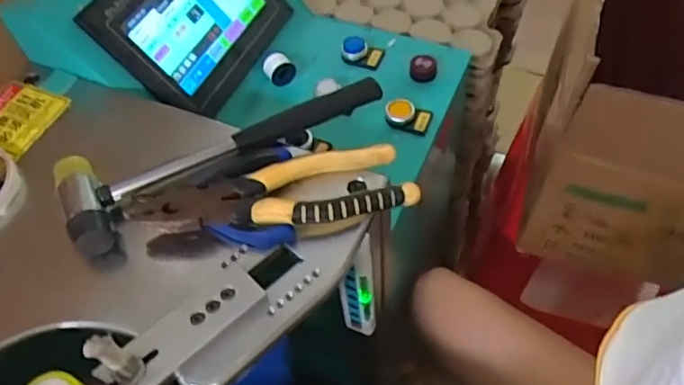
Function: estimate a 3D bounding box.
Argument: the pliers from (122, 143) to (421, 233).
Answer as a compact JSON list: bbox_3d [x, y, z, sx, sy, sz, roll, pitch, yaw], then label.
[{"bbox_3d":[-0.051,0.000,0.422,0.202,0.023,0.054,-11,55,-3],"label":"pliers"}]

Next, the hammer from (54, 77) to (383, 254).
[{"bbox_3d":[-0.099,-0.034,0.453,0.231,0.047,0.075,-29,58,-15],"label":"hammer"}]

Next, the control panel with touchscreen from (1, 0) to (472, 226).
[{"bbox_3d":[-0.074,-0.162,0.574,0.363,0.163,0.230,12,57,12],"label":"control panel with touchscreen"}]

